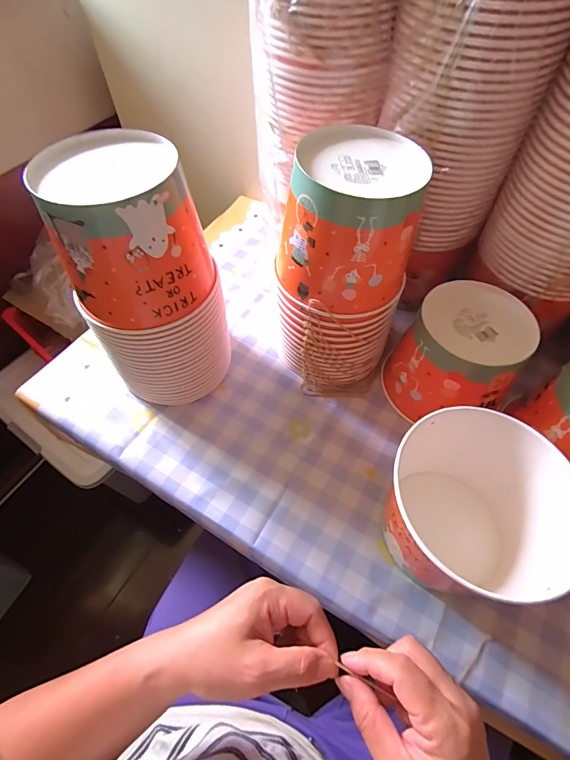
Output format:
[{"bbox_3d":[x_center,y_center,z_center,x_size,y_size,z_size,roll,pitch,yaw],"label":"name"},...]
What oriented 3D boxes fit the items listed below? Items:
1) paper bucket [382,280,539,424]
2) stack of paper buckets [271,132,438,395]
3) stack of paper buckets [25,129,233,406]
[{"bbox_3d":[0.213,-0.029,0.487,0.138,0.123,0.144,-1,57,1],"label":"paper bucket"},{"bbox_3d":[0.071,-0.125,0.471,0.143,0.265,0.148,17,57,10],"label":"stack of paper buckets"},{"bbox_3d":[-0.154,-0.105,0.454,0.153,0.279,0.144,-21,59,-15],"label":"stack of paper buckets"}]

